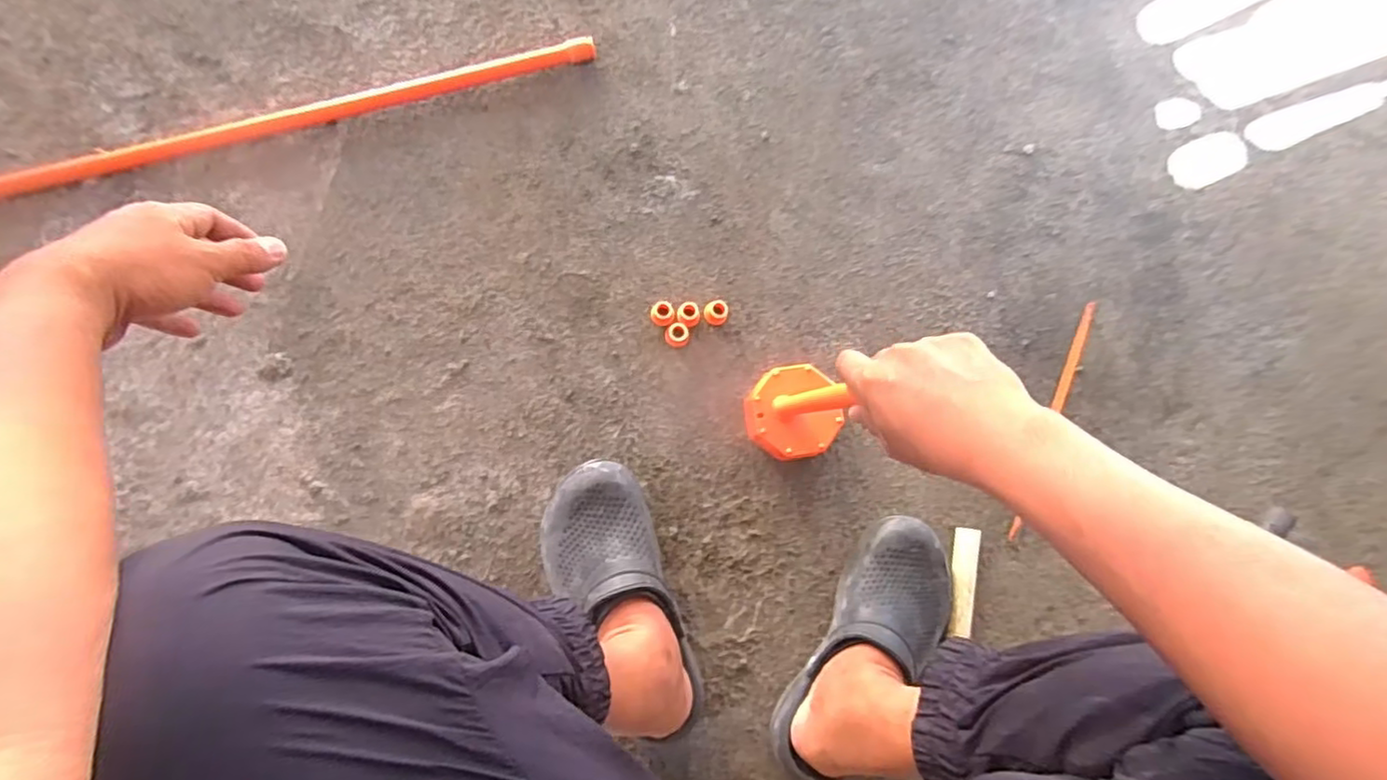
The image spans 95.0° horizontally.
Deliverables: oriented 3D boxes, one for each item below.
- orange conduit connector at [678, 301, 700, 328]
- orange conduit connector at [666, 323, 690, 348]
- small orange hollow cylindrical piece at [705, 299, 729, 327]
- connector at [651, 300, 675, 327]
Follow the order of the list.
[{"bbox_3d":[-0.005,-0.087,0.735,0.026,0.018,0.030,6,82,-3],"label":"orange conduit connector"},{"bbox_3d":[-0.018,-0.062,0.727,0.027,0.019,0.027,0,83,-3],"label":"orange conduit connector"},{"bbox_3d":[0.026,-0.090,0.741,0.026,0.015,0.030,21,82,-1],"label":"small orange hollow cylindrical piece"},{"bbox_3d":[-0.035,-0.088,0.733,0.027,0.017,0.029,-1,83,-4],"label":"connector"}]

